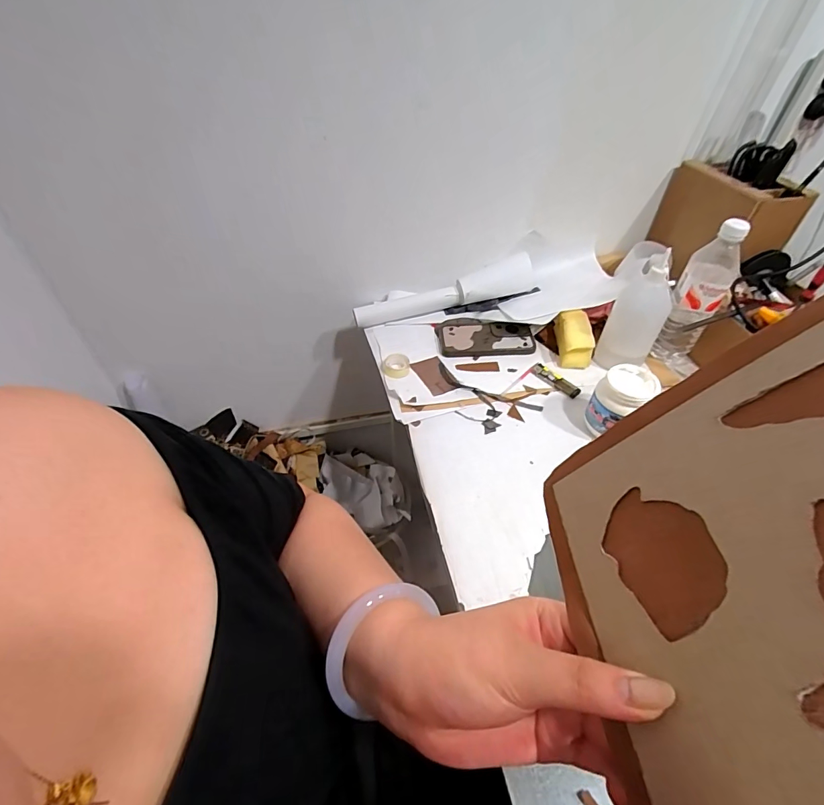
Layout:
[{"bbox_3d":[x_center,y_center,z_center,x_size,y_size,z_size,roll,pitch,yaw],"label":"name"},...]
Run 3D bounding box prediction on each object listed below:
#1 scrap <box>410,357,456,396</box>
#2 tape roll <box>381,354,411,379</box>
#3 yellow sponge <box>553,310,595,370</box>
[{"bbox_3d":[0.038,-0.044,0.702,0.048,0.007,0.092,-20,42,-15],"label":"scrap"},{"bbox_3d":[-0.027,-0.059,0.707,0.047,0.024,0.040,-4,46,-4],"label":"tape roll"},{"bbox_3d":[0.275,-0.109,0.718,0.049,0.059,0.096,4,46,4],"label":"yellow sponge"}]

